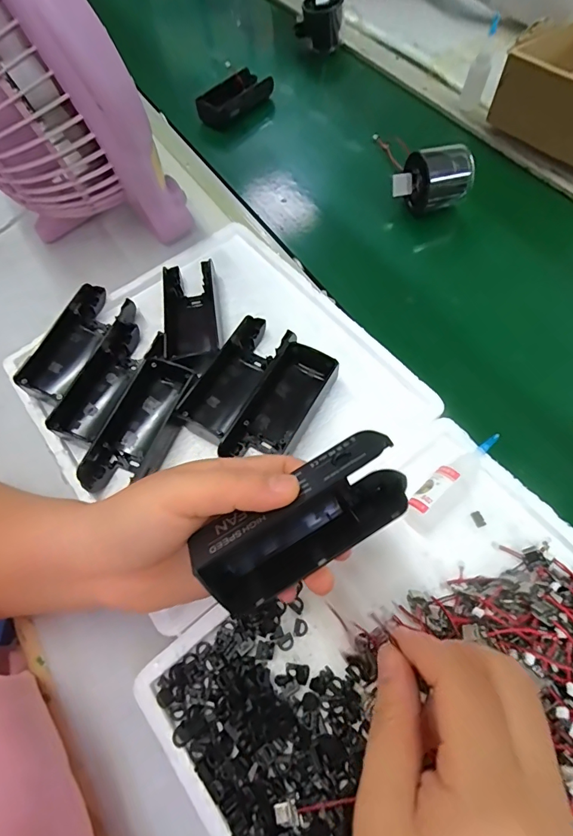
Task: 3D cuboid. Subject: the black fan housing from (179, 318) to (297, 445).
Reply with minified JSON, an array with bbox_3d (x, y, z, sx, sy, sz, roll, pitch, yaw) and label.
[{"bbox_3d":[-0.038,-0.034,0.336,0.049,0.024,0.106,28,68,14],"label":"black fan housing"}]

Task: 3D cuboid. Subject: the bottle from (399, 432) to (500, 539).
[{"bbox_3d":[0.114,0.044,0.293,0.091,0.024,0.026,-40,69,-16],"label":"bottle"}]

